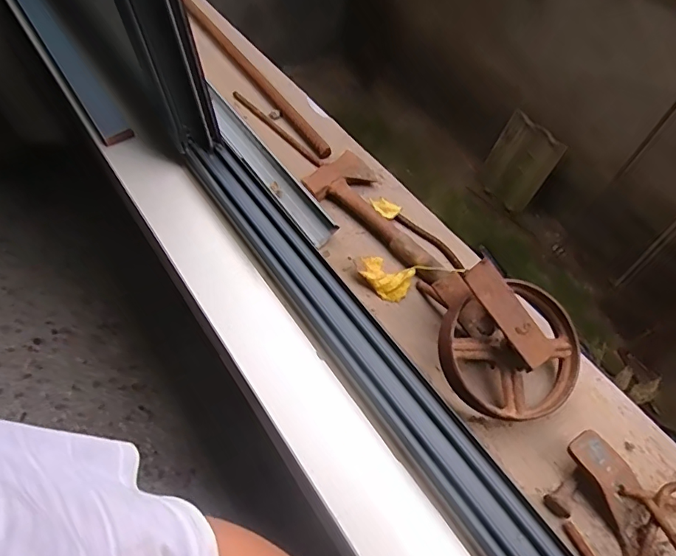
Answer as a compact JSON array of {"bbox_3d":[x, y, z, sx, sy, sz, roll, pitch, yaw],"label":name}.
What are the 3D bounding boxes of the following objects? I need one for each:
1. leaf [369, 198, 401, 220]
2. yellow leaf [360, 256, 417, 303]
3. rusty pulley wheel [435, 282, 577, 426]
[{"bbox_3d":[0.076,-0.120,0.812,0.055,0.011,0.038,37,65,22],"label":"leaf"},{"bbox_3d":[0.071,-0.002,0.733,0.078,0.022,0.056,29,62,18],"label":"yellow leaf"},{"bbox_3d":[0.217,0.089,0.620,0.176,0.086,0.176,3,76,-11],"label":"rusty pulley wheel"}]

